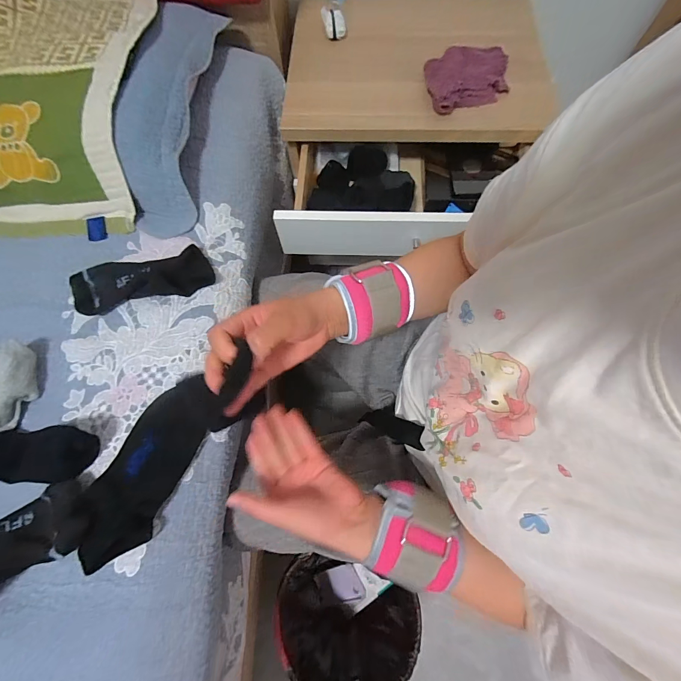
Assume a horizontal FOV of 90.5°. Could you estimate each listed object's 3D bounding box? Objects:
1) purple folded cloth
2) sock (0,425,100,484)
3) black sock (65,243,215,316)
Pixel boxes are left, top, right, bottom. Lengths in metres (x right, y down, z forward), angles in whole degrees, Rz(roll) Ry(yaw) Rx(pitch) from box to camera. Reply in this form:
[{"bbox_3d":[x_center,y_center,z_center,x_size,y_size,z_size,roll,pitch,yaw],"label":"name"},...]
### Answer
[{"bbox_3d":[0.234,-0.486,0.620,0.183,0.035,0.126,-22,72,-8],"label":"purple folded cloth"},{"bbox_3d":[-0.362,0.133,0.393,0.136,0.031,0.060,-1,70,-1],"label":"sock"},{"bbox_3d":[-0.276,-0.086,0.475,0.180,0.028,0.070,-15,71,-5],"label":"black sock"}]

